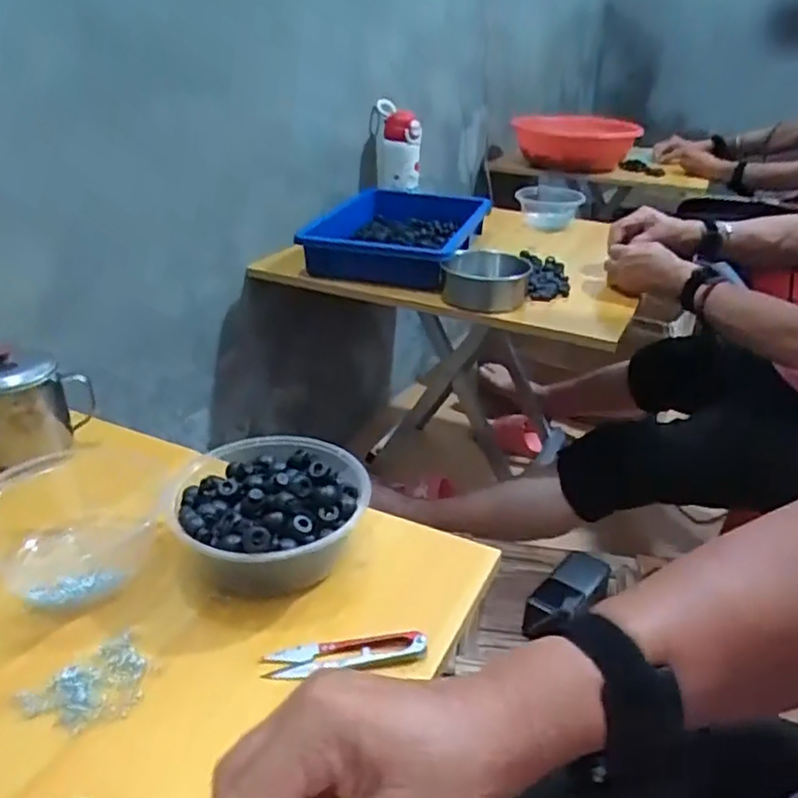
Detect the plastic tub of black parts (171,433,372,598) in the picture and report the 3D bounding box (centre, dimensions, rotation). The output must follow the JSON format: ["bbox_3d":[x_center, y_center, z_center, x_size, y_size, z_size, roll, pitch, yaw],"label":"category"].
[{"bbox_3d":[-0.095,0.084,0.516,0.128,0.060,0.137,0,29,0],"label":"plastic tub of black parts"}]

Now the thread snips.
[{"bbox_3d":[-0.034,0.162,0.443,0.102,0.010,0.024,-4,30,-7],"label":"thread snips"}]

